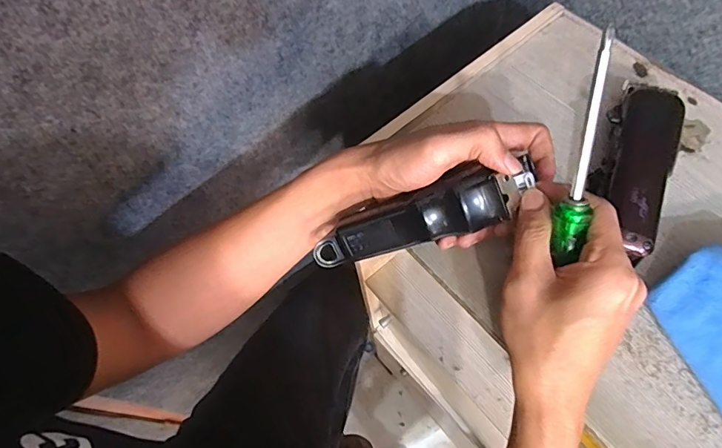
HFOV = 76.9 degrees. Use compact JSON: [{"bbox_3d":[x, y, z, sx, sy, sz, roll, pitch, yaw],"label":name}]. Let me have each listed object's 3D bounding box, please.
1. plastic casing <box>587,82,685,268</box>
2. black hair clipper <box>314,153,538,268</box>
[{"bbox_3d":[0.216,-0.043,0.364,0.048,0.042,0.147,18,65,13],"label":"plastic casing"},{"bbox_3d":[0.044,-0.005,0.348,0.170,0.029,0.036,-20,60,21],"label":"black hair clipper"}]

